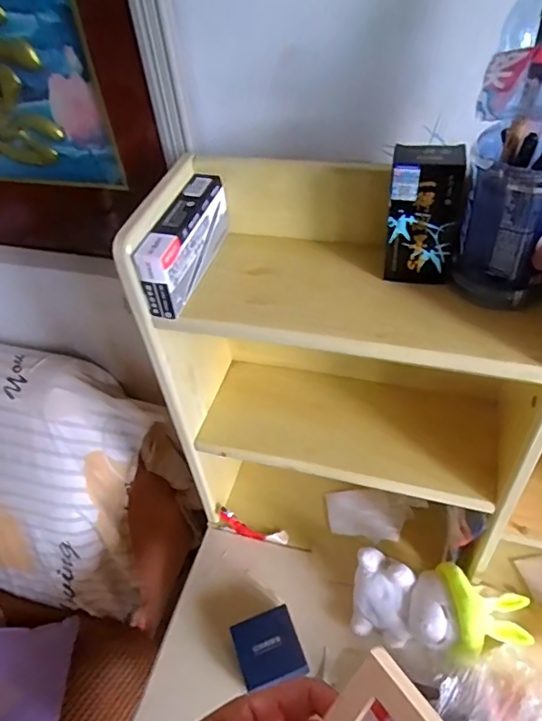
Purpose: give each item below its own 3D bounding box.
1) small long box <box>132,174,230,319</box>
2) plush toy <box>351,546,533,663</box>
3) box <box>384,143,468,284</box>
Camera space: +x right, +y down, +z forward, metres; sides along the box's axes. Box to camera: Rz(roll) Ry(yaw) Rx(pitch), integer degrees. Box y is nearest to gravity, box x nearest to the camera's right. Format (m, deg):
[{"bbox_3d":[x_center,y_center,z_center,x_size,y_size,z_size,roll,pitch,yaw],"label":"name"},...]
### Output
[{"bbox_3d":[-0.081,-0.113,0.515,0.031,0.068,0.144,9,48,14],"label":"small long box"},{"bbox_3d":[0.201,0.302,0.638,0.203,0.095,0.095,9,48,14],"label":"plush toy"},{"bbox_3d":[0.132,-0.124,0.461,0.056,0.112,0.033,5,47,11],"label":"box"}]

